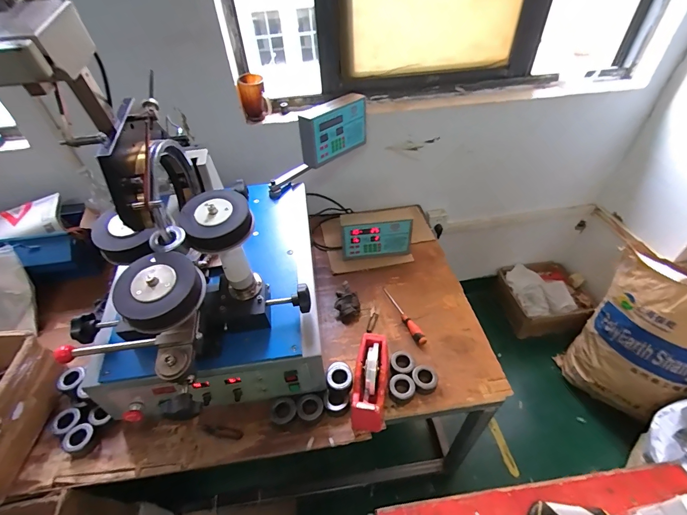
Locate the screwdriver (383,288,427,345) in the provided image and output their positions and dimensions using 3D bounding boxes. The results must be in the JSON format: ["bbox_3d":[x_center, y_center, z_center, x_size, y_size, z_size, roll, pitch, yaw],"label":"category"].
[{"bbox_3d":[0.167,0.160,0.996,0.026,0.033,0.221,-20,47,-16],"label":"screwdriver"}]

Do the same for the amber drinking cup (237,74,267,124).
[{"bbox_3d":[-0.278,-0.479,1.068,0.076,0.134,0.078,-13,45,-9],"label":"amber drinking cup"}]

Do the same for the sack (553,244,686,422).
[{"bbox_3d":[1.104,0.269,1.246,0.322,0.593,0.402,-15,46,-11],"label":"sack"}]

